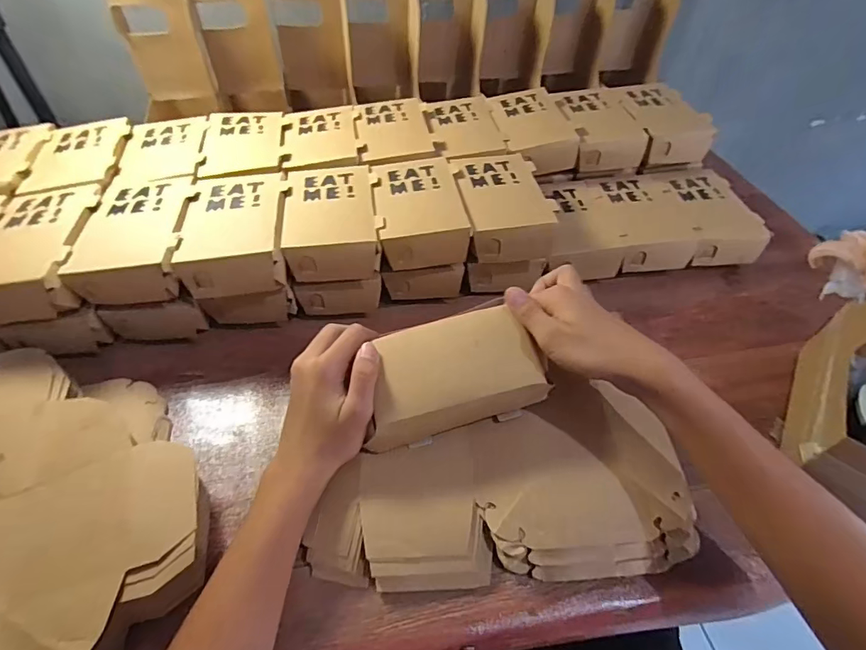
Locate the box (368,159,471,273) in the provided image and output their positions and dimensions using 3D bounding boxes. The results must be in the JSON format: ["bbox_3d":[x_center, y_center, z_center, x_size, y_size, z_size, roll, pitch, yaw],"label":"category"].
[{"bbox_3d":[-0.017,-0.126,0.500,0.090,0.043,0.138,-6,49,-7],"label":"box"}]

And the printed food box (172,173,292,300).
[{"bbox_3d":[-0.196,-0.097,0.464,0.094,0.037,0.147,-5,49,-5],"label":"printed food box"}]

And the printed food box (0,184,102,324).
[{"bbox_3d":[-0.380,-0.075,0.442,0.094,0.045,0.150,-5,49,-6],"label":"printed food box"}]

